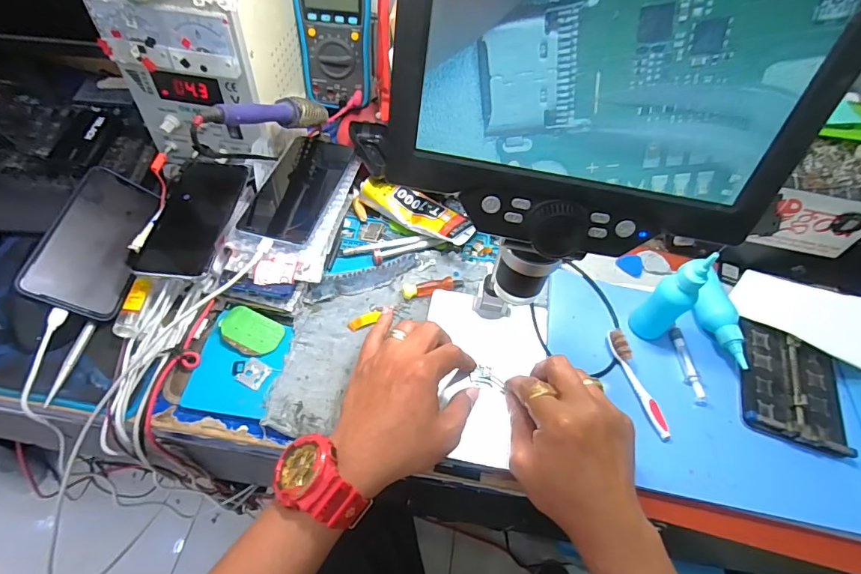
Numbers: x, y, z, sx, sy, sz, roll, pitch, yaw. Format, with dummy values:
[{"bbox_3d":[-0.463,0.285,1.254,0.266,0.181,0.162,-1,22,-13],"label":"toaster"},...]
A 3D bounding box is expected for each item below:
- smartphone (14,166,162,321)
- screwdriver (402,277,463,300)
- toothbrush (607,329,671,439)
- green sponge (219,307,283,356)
[{"bbox_3d":[-0.335,-0.050,0.448,0.077,0.011,0.160,28,50,-36],"label":"smartphone"},{"bbox_3d":[0.002,-0.002,0.471,0.066,0.015,0.019,-13,58,-14],"label":"screwdriver"},{"bbox_3d":[0.196,0.088,0.416,0.012,0.018,0.105,-12,57,-13],"label":"toothbrush"},{"bbox_3d":[-0.176,0.043,0.431,0.058,0.008,0.041,20,56,9],"label":"green sponge"}]

